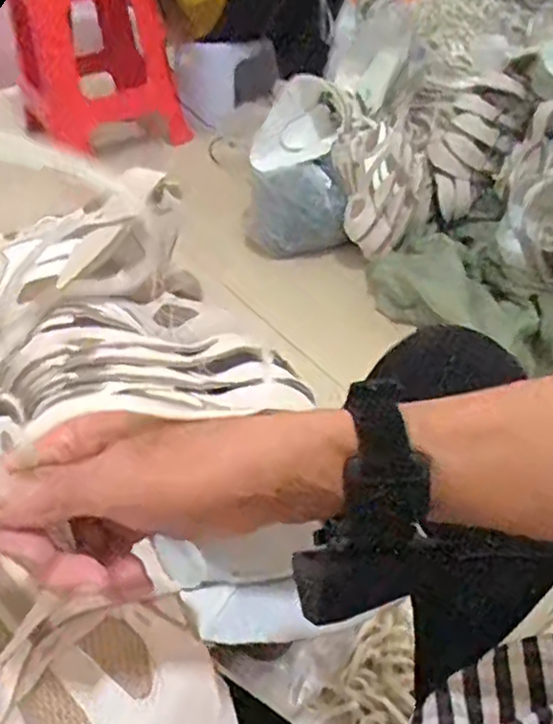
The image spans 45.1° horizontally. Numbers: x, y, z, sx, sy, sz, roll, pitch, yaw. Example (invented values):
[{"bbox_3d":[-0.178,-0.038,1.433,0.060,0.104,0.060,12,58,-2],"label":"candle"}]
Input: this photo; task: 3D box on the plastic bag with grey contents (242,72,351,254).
[{"bbox_3d":[0.054,-0.445,1.567,0.263,0.308,0.239,10,43,15],"label":"plastic bag with grey contents"}]

